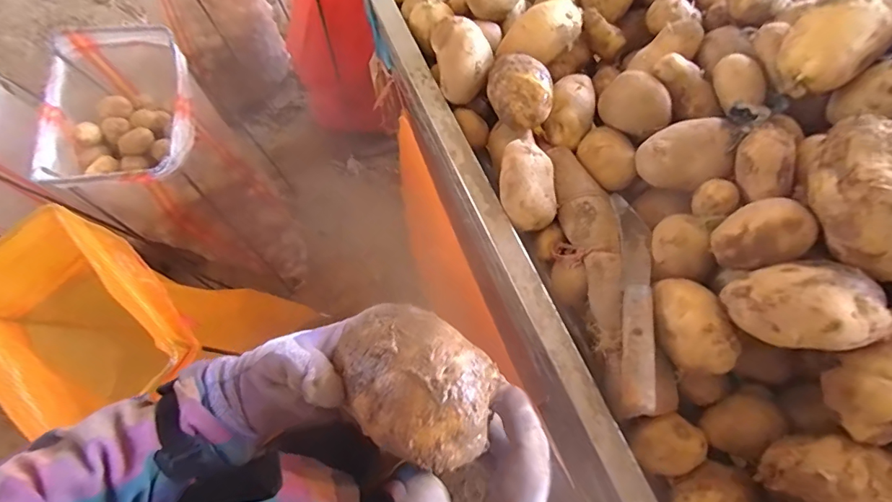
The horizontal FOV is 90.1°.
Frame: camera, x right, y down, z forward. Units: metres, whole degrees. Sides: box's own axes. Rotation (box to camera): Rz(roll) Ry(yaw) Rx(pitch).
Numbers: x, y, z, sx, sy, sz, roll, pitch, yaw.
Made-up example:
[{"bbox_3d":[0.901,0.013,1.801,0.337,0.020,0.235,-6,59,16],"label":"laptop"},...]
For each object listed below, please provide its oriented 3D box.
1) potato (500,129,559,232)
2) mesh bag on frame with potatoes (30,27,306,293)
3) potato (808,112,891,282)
[{"bbox_3d":[0.077,-0.066,0.448,0.052,0.047,0.088,1,87,-34],"label":"potato"},{"bbox_3d":[-0.522,-0.138,0.951,0.237,0.580,0.283,-22,74,-7],"label":"mesh bag on frame with potatoes"},{"bbox_3d":[0.306,-0.039,0.321,0.056,0.047,0.115,-10,73,-4],"label":"potato"}]

